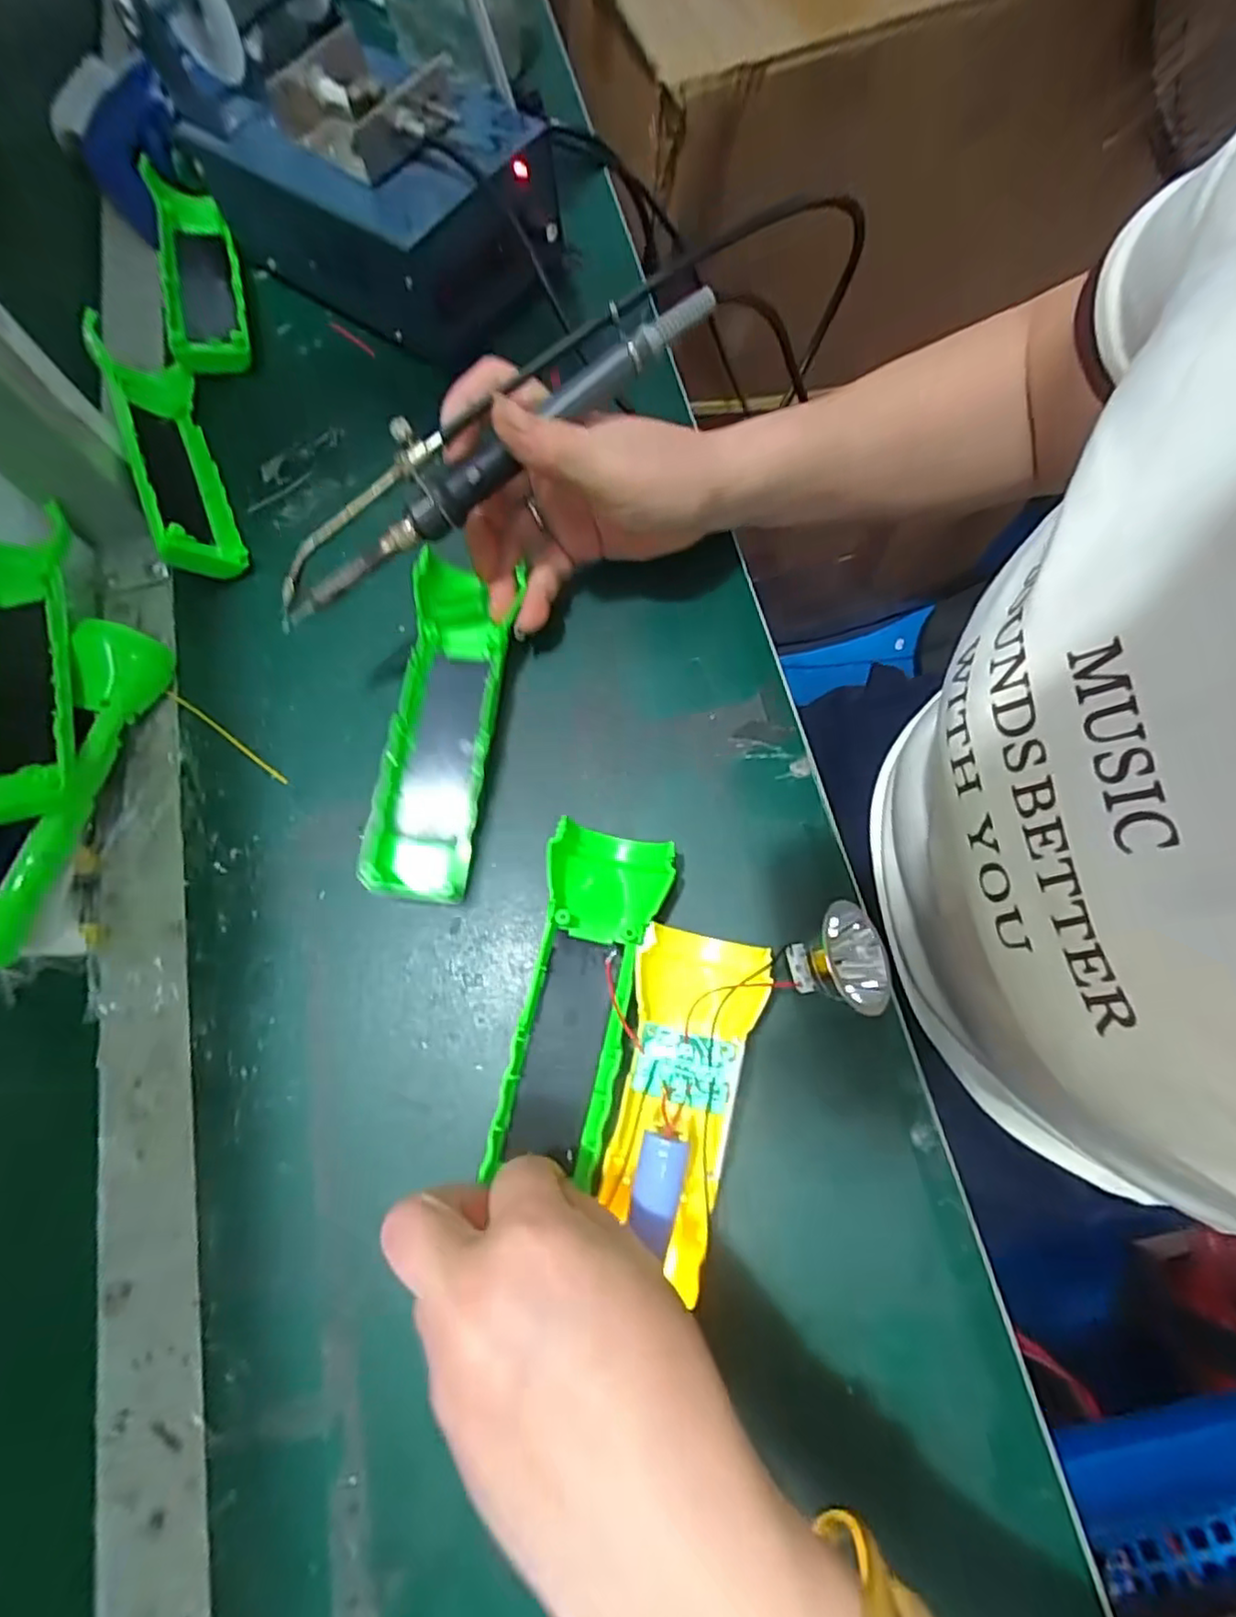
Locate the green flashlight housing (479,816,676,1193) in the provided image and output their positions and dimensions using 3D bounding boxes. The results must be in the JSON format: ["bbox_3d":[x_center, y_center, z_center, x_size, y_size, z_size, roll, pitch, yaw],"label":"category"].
[{"bbox_3d":[-0.013,0.075,0.277,0.048,0.035,0.136,12,72,6],"label":"green flashlight housing"}]

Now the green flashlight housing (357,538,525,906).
[{"bbox_3d":[-0.080,-0.042,0.314,0.048,0.026,0.165,3,74,3],"label":"green flashlight housing"}]

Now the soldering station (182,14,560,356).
[{"bbox_3d":[-0.133,-0.362,0.391,0.196,0.089,0.123,37,77,13],"label":"soldering station"}]

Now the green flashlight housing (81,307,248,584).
[{"bbox_3d":[-0.246,-0.196,0.364,0.025,0.050,0.161,-40,67,33],"label":"green flashlight housing"}]

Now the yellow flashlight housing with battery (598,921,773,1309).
[{"bbox_3d":[0.026,0.109,0.260,0.051,0.032,0.123,10,64,5],"label":"yellow flashlight housing with battery"}]

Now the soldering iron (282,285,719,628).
[{"bbox_3d":[-0.055,-0.145,0.269,0.209,0.023,0.031,-34,74,4],"label":"soldering iron"}]

